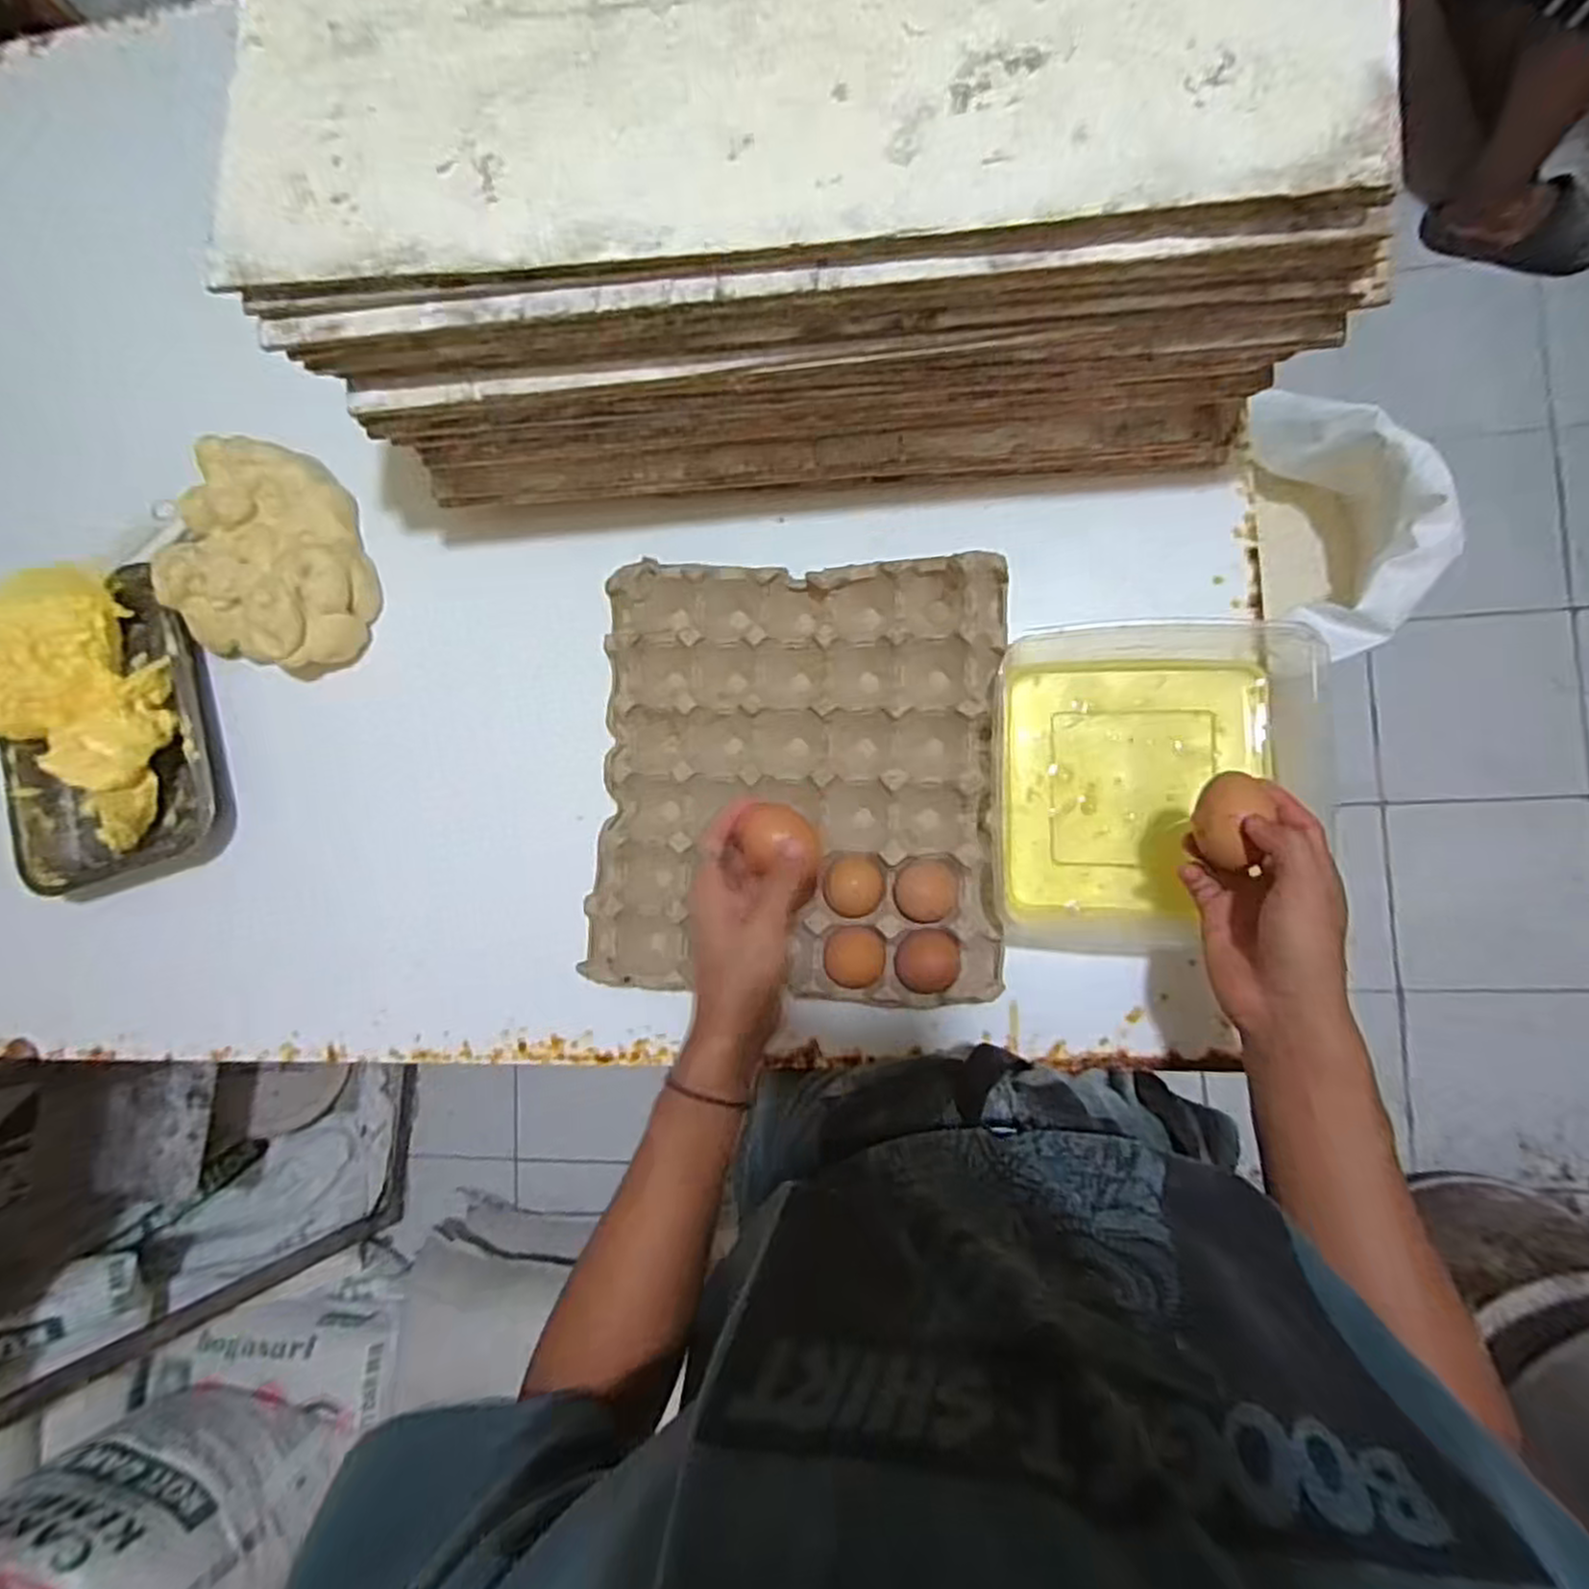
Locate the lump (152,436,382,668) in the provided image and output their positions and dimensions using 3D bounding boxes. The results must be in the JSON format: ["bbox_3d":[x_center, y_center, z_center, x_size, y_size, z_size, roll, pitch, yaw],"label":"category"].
[{"bbox_3d":[-0.436,-0.201,0.643,0.168,0.052,0.173,-1,86,9],"label":"lump"}]

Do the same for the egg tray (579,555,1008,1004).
[{"bbox_3d":[-0.003,-0.014,0.564,0.295,0.045,0.304,1,86,9],"label":"egg tray"}]

